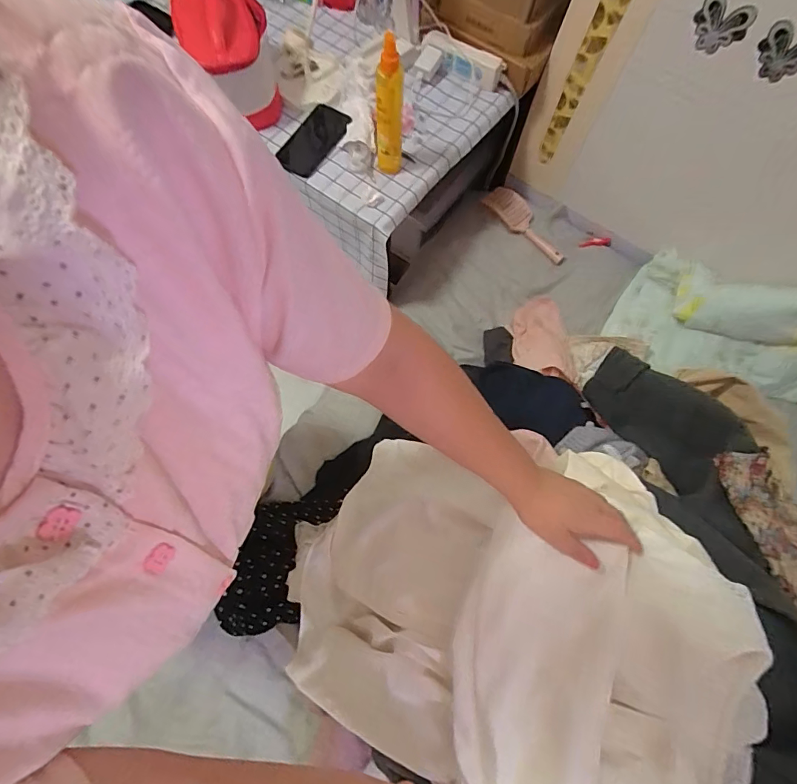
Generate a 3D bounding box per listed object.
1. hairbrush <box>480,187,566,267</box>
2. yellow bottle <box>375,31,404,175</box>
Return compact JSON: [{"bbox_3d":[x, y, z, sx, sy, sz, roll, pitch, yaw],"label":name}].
[{"bbox_3d":[0.297,-0.391,1.044,0.086,0.031,0.241,-34,74,-13],"label":"hairbrush"},{"bbox_3d":[-0.015,-0.440,0.706,0.042,0.196,0.037,3,70,0],"label":"yellow bottle"}]

